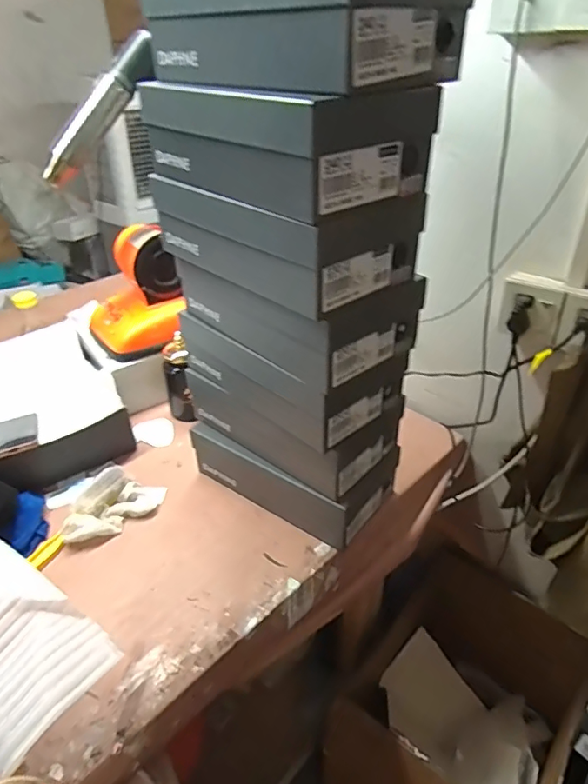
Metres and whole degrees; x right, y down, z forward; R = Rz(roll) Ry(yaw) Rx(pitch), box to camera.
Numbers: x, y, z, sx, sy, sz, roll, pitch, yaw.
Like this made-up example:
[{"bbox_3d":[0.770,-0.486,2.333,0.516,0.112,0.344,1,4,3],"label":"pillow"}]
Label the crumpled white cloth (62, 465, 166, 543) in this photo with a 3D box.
[{"bbox_3d":[-0.289,0.182,0.820,0.120,0.035,0.148,12,38,18],"label":"crumpled white cloth"}]

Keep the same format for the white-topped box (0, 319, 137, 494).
[{"bbox_3d":[-0.481,0.026,0.968,0.266,0.130,0.333,-27,43,-31],"label":"white-topped box"}]

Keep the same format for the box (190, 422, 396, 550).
[{"bbox_3d":[-0.010,0.116,0.849,0.306,0.096,0.147,23,42,30],"label":"box"}]

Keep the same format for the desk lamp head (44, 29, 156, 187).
[{"bbox_3d":[-0.317,-0.458,0.859,0.271,0.063,0.058,-51,45,5],"label":"desk lamp head"}]

